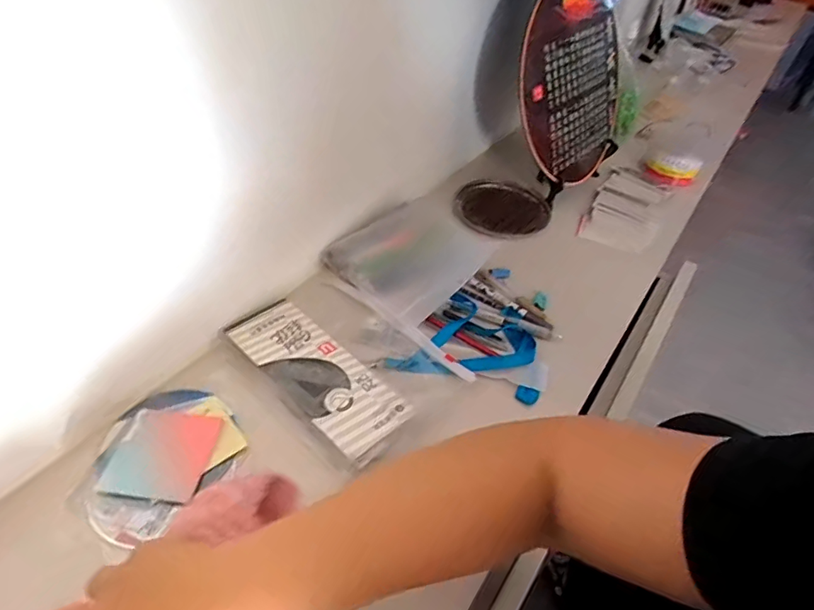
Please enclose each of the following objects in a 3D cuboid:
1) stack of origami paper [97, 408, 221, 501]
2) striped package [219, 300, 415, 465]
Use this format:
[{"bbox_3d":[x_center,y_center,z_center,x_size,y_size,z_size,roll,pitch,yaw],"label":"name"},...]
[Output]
[{"bbox_3d":[-0.215,0.130,0.441,0.076,0.004,0.080,9,47,-1],"label":"stack of origami paper"},{"bbox_3d":[-0.097,0.062,0.510,0.222,0.014,0.084,36,51,27],"label":"striped package"}]

